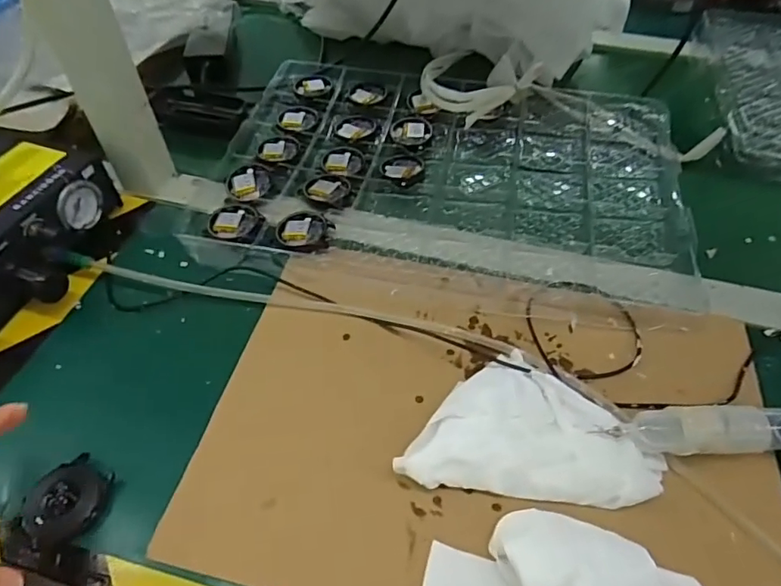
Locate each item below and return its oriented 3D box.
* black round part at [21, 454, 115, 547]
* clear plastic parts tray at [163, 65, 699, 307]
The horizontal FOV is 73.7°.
[{"bbox_3d":[-0.200,0.129,0.323,0.043,0.015,0.049,23,55,17],"label":"black round part"},{"bbox_3d":[0.054,-0.127,0.518,0.440,0.034,0.323,9,52,7],"label":"clear plastic parts tray"}]

